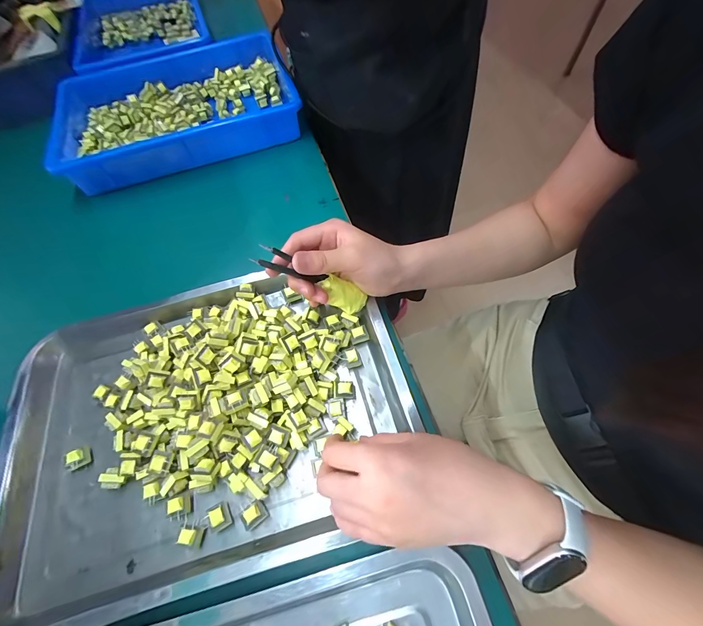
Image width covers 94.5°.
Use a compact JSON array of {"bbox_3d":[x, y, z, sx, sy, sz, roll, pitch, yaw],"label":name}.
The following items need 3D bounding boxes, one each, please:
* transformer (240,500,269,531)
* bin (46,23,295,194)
[{"bbox_3d":[-0.085,0.175,0.281,0.019,0.014,0.016,-34,65,-14],"label":"transformer"},{"bbox_3d":[-0.297,-0.344,0.544,0.376,0.060,0.264,-18,62,-6],"label":"bin"}]

